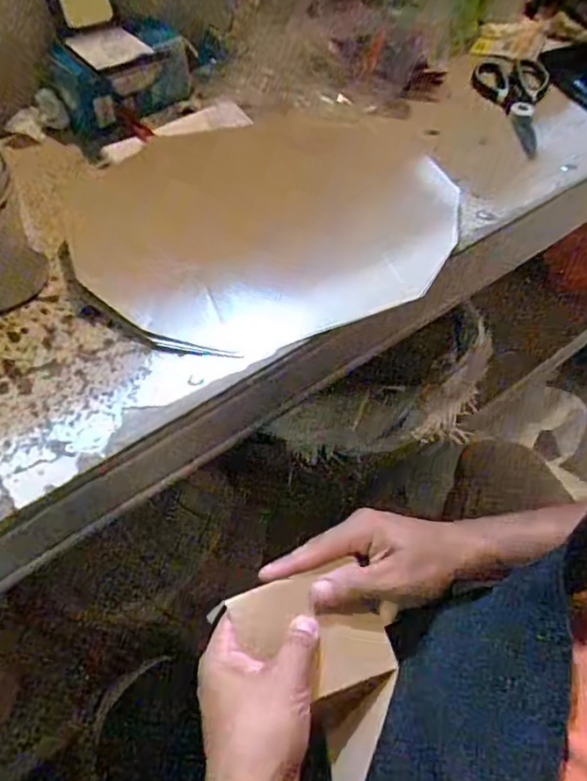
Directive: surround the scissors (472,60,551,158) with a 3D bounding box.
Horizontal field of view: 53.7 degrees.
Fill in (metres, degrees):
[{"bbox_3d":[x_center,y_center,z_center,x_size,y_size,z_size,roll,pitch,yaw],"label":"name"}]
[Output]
[{"bbox_3d":[0.242,-0.334,0.660,0.084,0.023,0.176,15,55,11],"label":"scissors"}]

